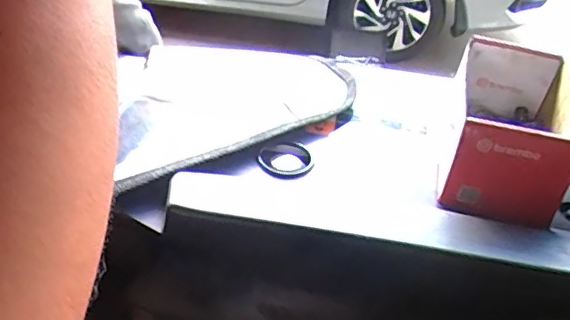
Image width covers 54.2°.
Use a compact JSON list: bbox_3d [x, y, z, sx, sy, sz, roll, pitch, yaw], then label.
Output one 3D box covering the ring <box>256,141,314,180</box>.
[{"bbox_3d":[0.001,0.001,0.500,0.049,0.011,0.050,3,35,-2],"label":"ring"}]

